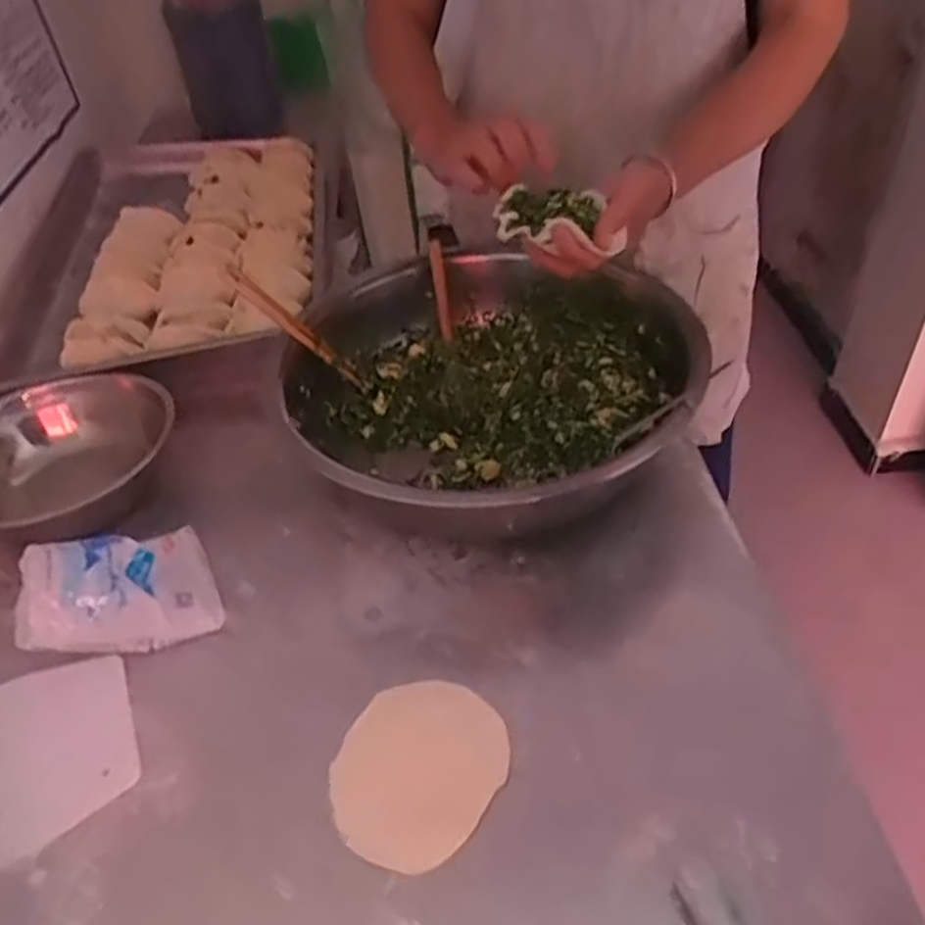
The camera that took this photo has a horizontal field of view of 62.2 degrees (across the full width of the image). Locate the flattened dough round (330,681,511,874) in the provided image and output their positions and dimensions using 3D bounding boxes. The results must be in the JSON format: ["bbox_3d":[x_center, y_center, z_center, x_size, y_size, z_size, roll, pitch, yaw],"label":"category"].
[{"bbox_3d":[-0.032,0.214,0.546,0.111,0.004,0.131,20,48,25],"label":"flattened dough round"}]

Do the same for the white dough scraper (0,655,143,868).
[{"bbox_3d":[-0.304,0.215,0.585,0.101,0.004,0.145,-20,47,-16],"label":"white dough scraper"}]

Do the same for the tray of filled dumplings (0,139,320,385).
[{"bbox_3d":[-0.388,-0.312,1.062,0.370,0.069,0.586,-6,43,-1],"label":"tray of filled dumplings"}]

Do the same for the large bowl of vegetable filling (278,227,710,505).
[{"bbox_3d":[0.018,-0.067,0.744,0.367,0.125,0.364,-3,43,3],"label":"large bowl of vegetable filling"}]

